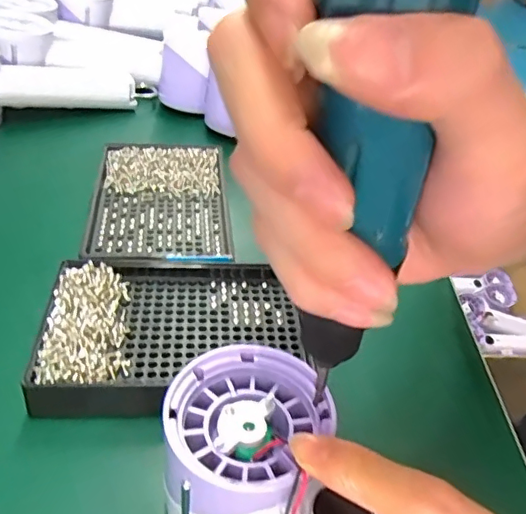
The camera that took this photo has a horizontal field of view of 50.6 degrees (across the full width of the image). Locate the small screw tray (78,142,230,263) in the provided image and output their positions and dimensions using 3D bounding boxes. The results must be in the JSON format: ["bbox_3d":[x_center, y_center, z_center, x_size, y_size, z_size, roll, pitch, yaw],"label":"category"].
[{"bbox_3d":[-0.068,-0.036,0.366,0.088,0.014,0.135,0,39,-8],"label":"small screw tray"}]

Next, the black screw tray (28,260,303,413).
[{"bbox_3d":[-0.046,0.036,0.287,0.128,0.019,0.087,0,39,-8],"label":"black screw tray"}]

